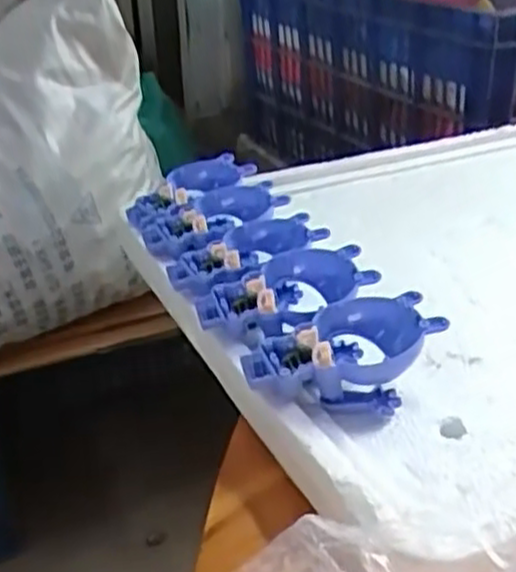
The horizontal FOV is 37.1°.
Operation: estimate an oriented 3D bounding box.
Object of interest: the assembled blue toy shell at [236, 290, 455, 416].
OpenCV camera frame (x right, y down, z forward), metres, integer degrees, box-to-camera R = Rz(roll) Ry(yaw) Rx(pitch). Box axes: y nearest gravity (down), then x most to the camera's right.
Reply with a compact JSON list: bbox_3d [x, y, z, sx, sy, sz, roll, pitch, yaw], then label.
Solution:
[{"bbox_3d":[0.044,0.033,0.402,0.097,0.035,0.058,1,29,6],"label":"assembled blue toy shell"}]

